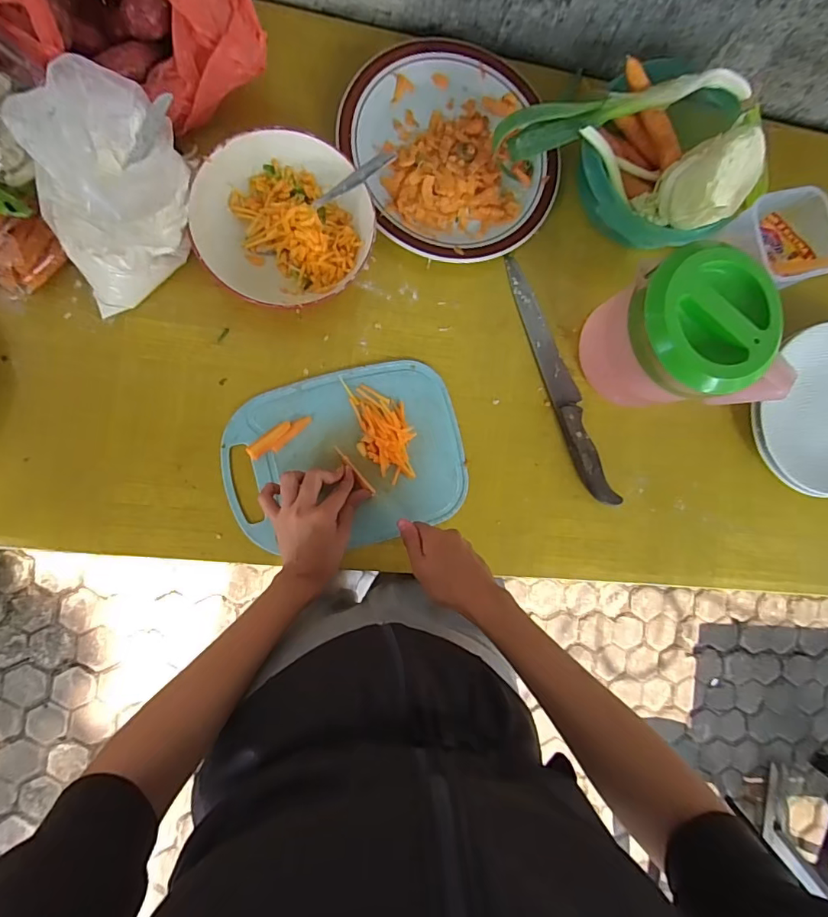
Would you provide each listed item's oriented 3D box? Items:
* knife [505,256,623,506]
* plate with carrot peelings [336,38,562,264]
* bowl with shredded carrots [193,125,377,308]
[{"bbox_3d":[0.170,-0.087,0.567,0.035,0.021,0.295,-19,93,-9],"label":"knife"},{"bbox_3d":[0.041,-0.340,0.548,0.218,0.024,0.243,-22,94,-9],"label":"plate with carrot peelings"},{"bbox_3d":[-0.128,-0.240,0.502,0.166,0.048,0.157,0,90,-10],"label":"bowl with shredded carrots"}]

